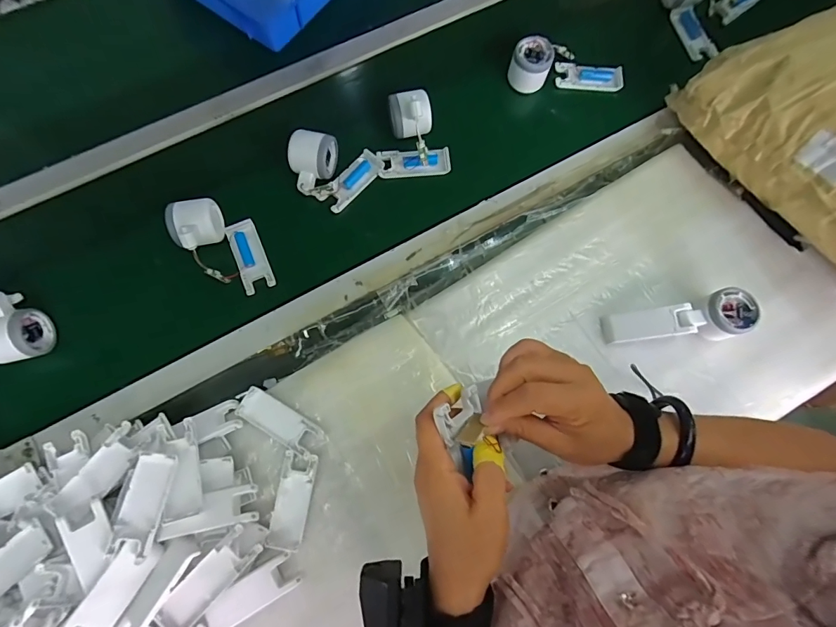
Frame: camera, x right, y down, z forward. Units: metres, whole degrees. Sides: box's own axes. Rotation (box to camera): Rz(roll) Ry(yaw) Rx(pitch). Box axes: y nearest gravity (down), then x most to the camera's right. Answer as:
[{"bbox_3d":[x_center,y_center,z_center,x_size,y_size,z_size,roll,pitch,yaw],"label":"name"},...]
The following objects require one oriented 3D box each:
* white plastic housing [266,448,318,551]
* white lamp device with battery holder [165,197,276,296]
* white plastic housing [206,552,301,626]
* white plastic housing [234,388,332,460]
[{"bbox_3d":[-0.146,0.216,0.484,0.037,0.012,0.103,9,76,4],"label":"white plastic housing"},{"bbox_3d":[-0.254,-0.089,0.544,0.086,0.068,0.130,-32,77,-7],"label":"white lamp device with battery holder"},{"bbox_3d":[-0.183,0.309,0.461,0.097,0.006,0.042,-26,90,-13],"label":"white plastic housing"},{"bbox_3d":[-0.166,0.132,0.507,0.110,0.009,0.039,30,78,9],"label":"white plastic housing"}]

